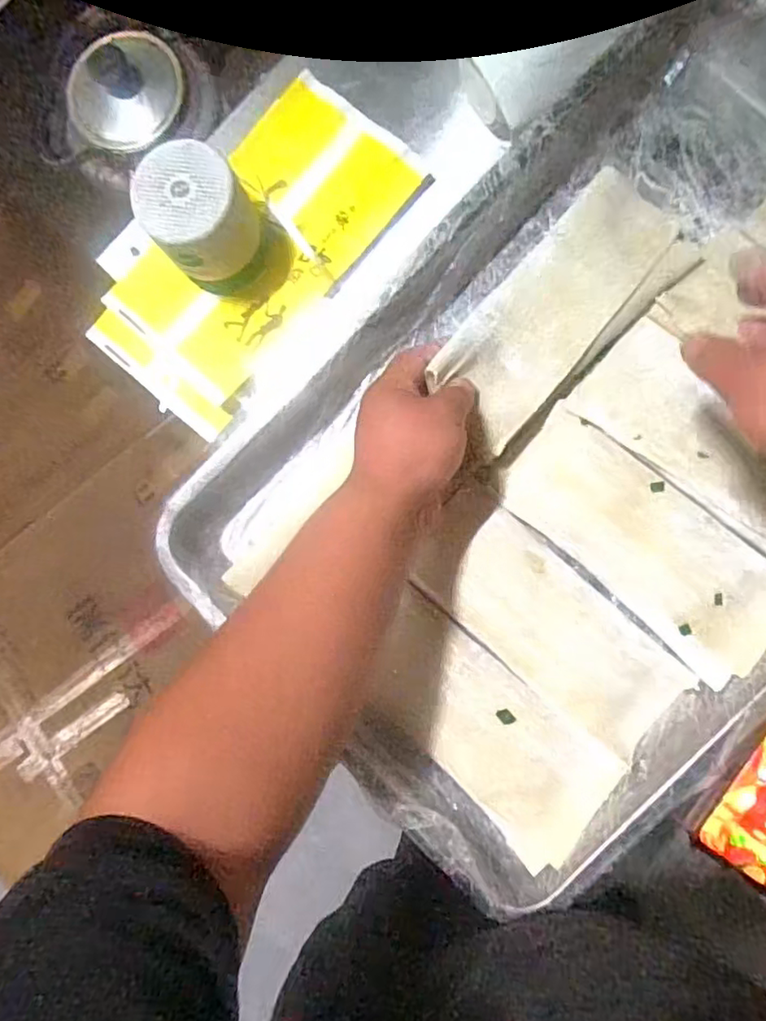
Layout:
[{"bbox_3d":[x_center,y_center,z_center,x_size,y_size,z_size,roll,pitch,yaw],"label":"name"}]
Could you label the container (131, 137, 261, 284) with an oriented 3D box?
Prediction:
[{"bbox_3d":[-0.133,-0.216,0.452,0.071,0.086,0.064,-43,85,2],"label":"container"}]

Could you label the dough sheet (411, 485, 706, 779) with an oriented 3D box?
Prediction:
[{"bbox_3d":[0.118,0.082,0.433,0.217,0.019,0.084,43,92,5],"label":"dough sheet"}]

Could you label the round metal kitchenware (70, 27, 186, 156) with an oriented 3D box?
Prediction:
[{"bbox_3d":[-0.271,-0.442,0.647,0.123,0.038,0.096,-36,119,-1],"label":"round metal kitchenware"}]

